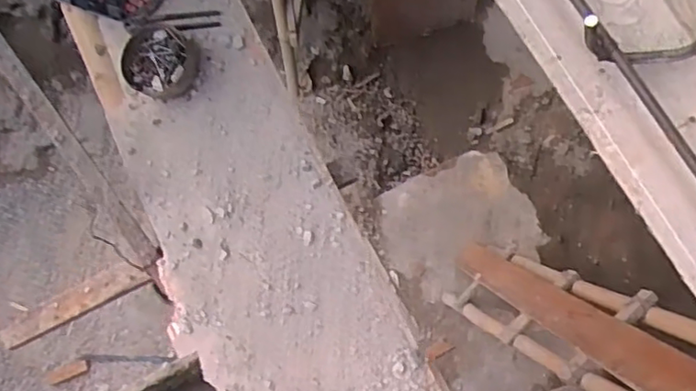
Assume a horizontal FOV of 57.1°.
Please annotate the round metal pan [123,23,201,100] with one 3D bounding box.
[{"bbox_3d":[-0.346,-0.245,1.197,0.120,0.095,0.135,17,80,5],"label":"round metal pan"}]

